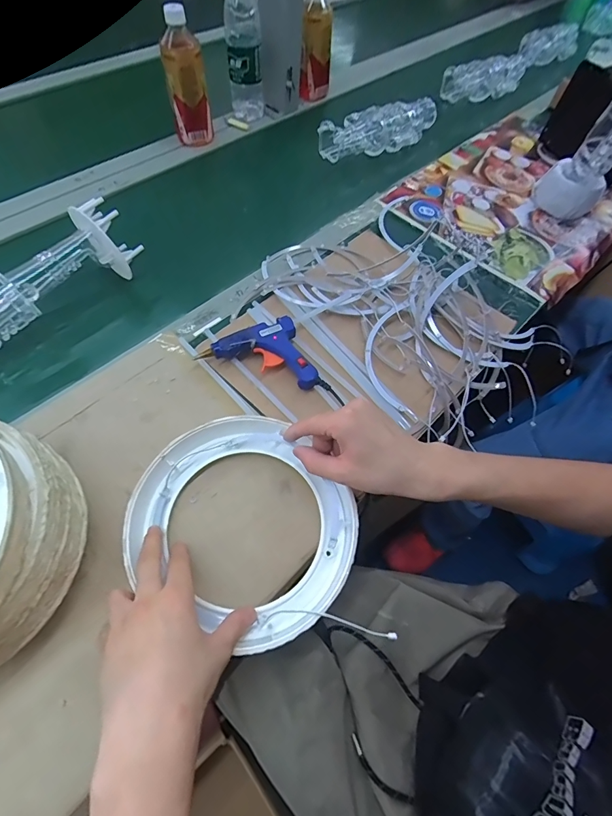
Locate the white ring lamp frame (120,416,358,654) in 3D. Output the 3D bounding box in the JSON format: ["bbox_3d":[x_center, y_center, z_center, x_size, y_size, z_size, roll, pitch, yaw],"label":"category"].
[{"bbox_3d":[-0.062,0.113,0.385,0.196,0.037,0.212,-36,69,-22],"label":"white ring lamp frame"}]

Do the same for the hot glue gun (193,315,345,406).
[{"bbox_3d":[-0.036,-0.072,0.495,0.174,0.026,0.086,16,60,5],"label":"hot glue gun"}]

